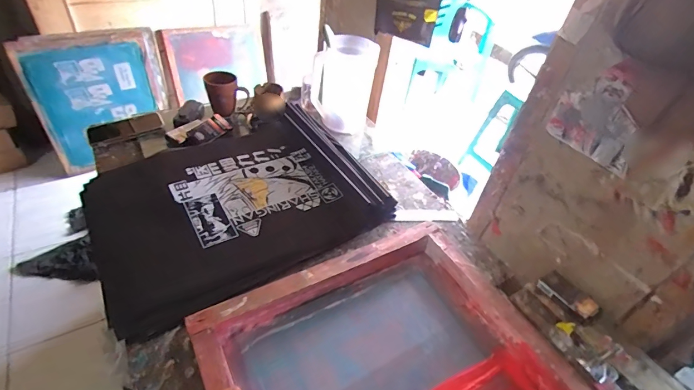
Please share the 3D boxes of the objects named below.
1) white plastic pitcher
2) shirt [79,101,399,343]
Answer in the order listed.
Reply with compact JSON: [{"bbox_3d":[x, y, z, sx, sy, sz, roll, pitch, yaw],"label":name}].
[{"bbox_3d":[-0.007,-0.296,0.967,0.147,0.212,0.166,11,44,0],"label":"white plastic pitcher"},{"bbox_3d":[-0.218,-0.001,0.742,0.485,0.051,0.413,-21,49,-31],"label":"shirt"}]

